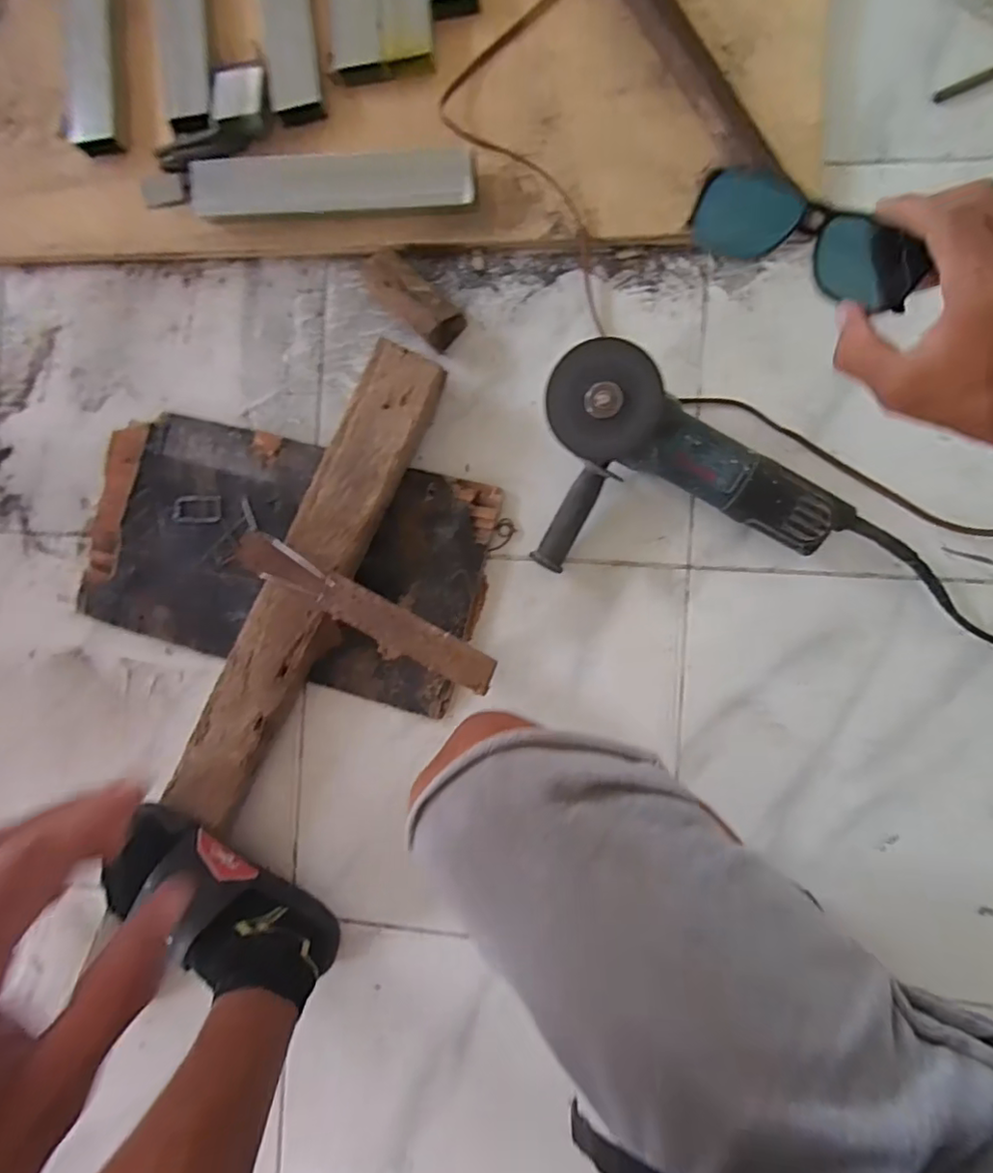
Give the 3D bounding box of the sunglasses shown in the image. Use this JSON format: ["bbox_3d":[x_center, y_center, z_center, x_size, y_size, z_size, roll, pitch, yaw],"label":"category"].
[{"bbox_3d":[0.182,-0.202,0.343,0.133,0.030,0.050,21,94,0],"label":"sunglasses"}]

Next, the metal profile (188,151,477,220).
[{"bbox_3d":[-0.169,-0.405,0.608,0.294,0.034,0.040,2,91,7],"label":"metal profile"}]

